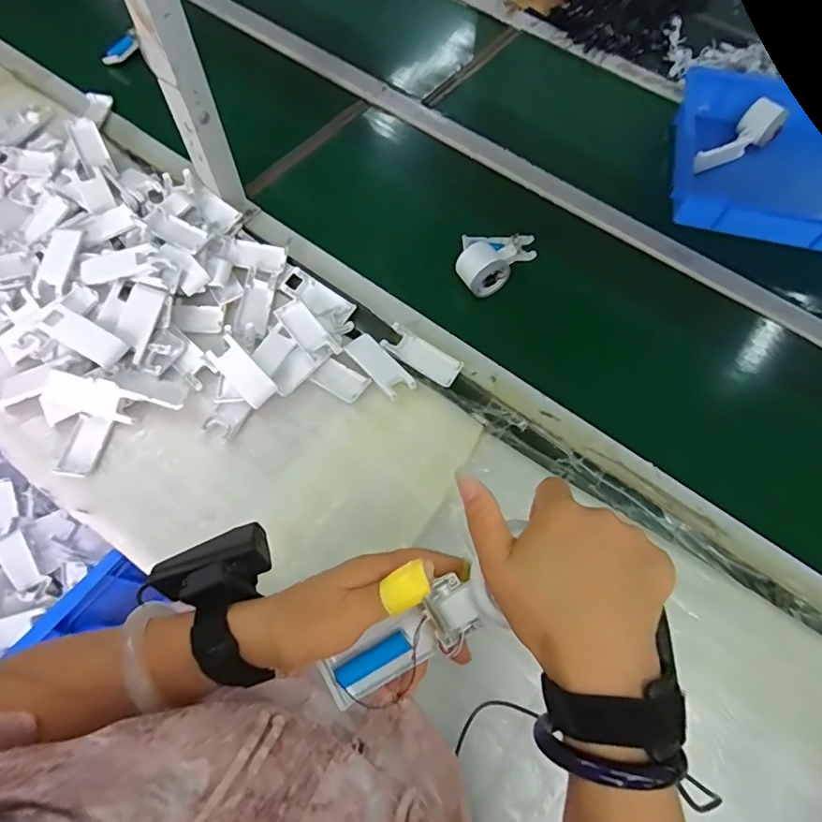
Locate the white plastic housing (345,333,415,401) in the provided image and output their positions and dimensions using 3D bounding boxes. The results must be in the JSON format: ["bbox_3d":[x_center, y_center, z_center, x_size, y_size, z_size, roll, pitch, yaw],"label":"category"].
[{"bbox_3d":[-0.041,-0.058,0.648,0.044,0.015,0.101,-37,72,-18],"label":"white plastic housing"}]

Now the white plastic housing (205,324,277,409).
[{"bbox_3d":[-0.211,-0.052,0.637,0.041,0.019,0.115,-36,72,-18],"label":"white plastic housing"}]

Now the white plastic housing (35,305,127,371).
[{"bbox_3d":[-0.389,-0.089,0.615,0.103,0.015,0.037,32,67,-2],"label":"white plastic housing"}]

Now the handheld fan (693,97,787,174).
[{"bbox_3d":[0.514,-0.427,0.821,0.174,0.062,0.057,-36,72,-17],"label":"handheld fan"}]

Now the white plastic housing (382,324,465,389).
[{"bbox_3d":[0.015,-0.072,0.669,0.105,0.009,0.041,32,67,12],"label":"white plastic housing"}]

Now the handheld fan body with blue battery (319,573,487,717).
[{"bbox_3d":[-0.003,0.146,0.326,0.114,0.027,0.036,-35,70,7],"label":"handheld fan body with blue battery"}]

